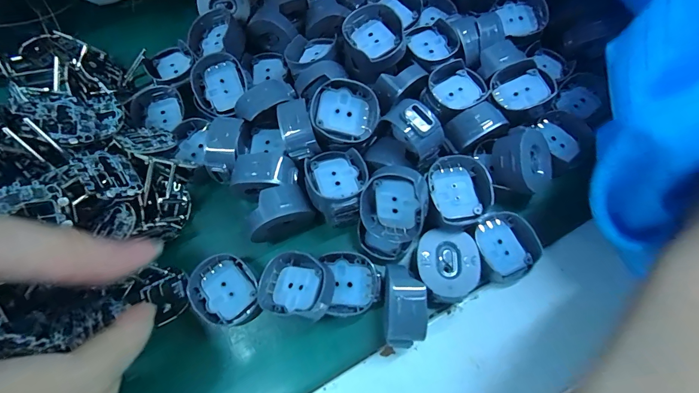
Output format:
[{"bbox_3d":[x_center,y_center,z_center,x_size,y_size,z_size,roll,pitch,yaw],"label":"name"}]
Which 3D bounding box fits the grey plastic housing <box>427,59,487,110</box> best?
[{"bbox_3d":[0.050,-0.051,0.157,0.024,0.008,0.021,41,76,14],"label":"grey plastic housing"}]

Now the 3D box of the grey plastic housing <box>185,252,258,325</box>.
[{"bbox_3d":[-0.051,0.040,0.142,0.031,0.008,0.024,42,76,14],"label":"grey plastic housing"}]

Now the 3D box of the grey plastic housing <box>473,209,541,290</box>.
[{"bbox_3d":[0.066,0.022,0.144,0.021,0.013,0.030,-17,71,-5],"label":"grey plastic housing"}]

